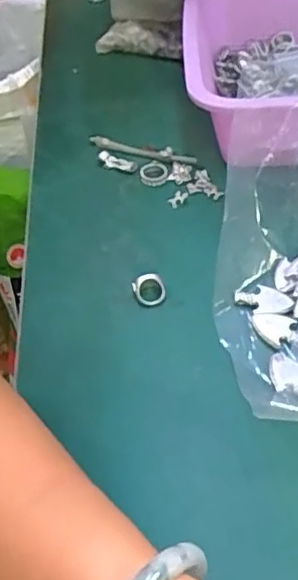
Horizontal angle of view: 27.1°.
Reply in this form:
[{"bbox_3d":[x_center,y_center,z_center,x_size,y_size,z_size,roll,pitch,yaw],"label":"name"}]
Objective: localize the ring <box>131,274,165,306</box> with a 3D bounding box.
[{"bbox_3d":[0.000,0.000,0.433,0.022,0.013,0.021,-2,48,2],"label":"ring"}]

